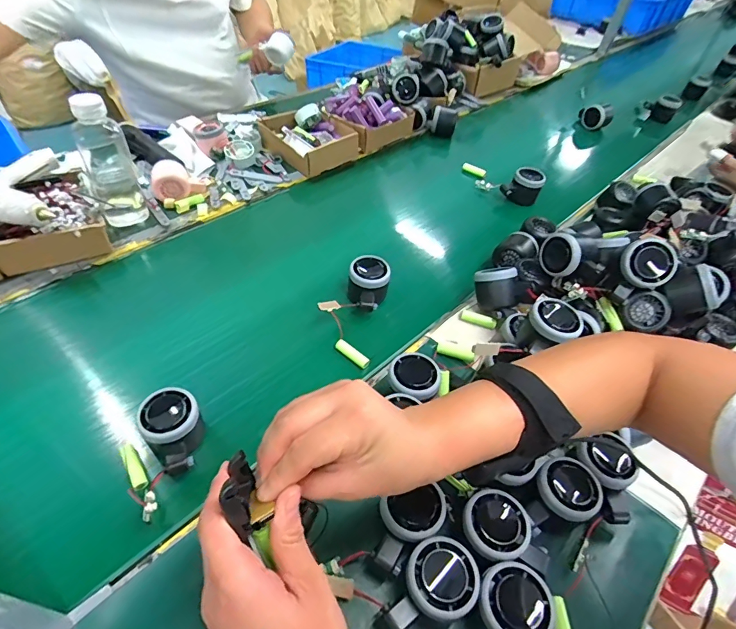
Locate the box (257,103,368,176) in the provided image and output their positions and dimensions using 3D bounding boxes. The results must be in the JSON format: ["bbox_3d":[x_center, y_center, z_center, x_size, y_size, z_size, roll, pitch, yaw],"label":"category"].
[{"bbox_3d":[-0.125,-0.364,0.876,0.185,0.053,0.180,37,54,23],"label":"box"}]

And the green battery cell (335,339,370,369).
[{"bbox_3d":[-0.020,0.051,0.553,0.051,0.016,0.012,34,53,22],"label":"green battery cell"}]

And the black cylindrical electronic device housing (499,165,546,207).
[{"bbox_3d":[0.301,-0.249,0.829,0.081,0.061,0.049,17,48,8],"label":"black cylindrical electronic device housing"}]

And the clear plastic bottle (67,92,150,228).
[{"bbox_3d":[-0.385,-0.227,0.628,0.067,0.163,0.070,-18,53,-22],"label":"clear plastic bottle"}]

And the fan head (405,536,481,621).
[{"bbox_3d":[0.060,0.214,0.346,0.056,0.022,0.055,-30,58,-29],"label":"fan head"}]

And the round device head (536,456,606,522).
[{"bbox_3d":[0.193,0.161,0.401,0.057,0.017,0.054,4,48,-4],"label":"round device head"}]

